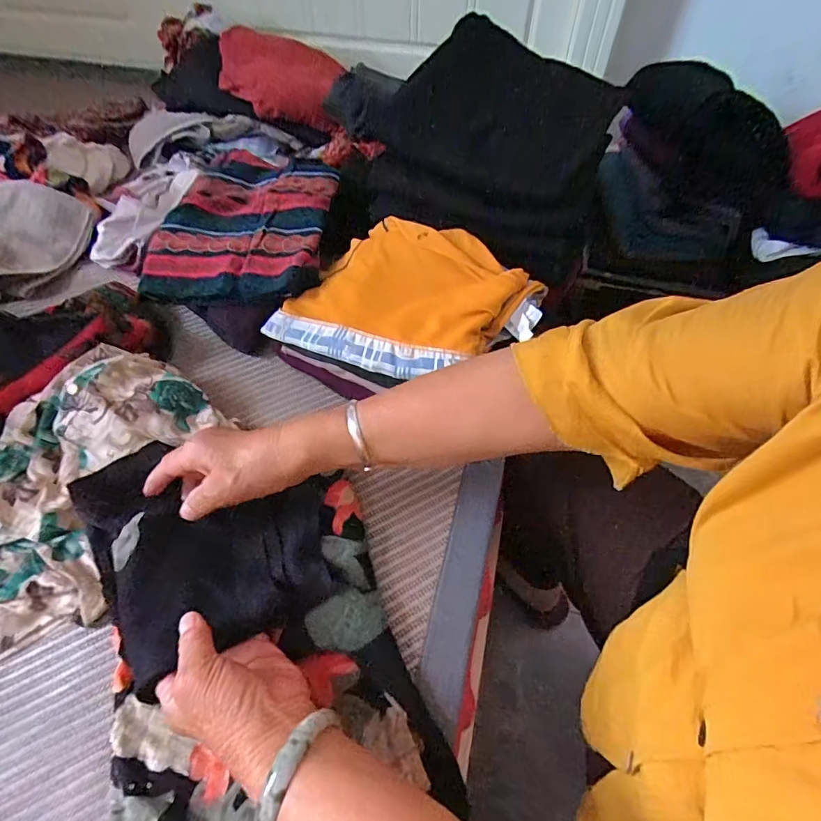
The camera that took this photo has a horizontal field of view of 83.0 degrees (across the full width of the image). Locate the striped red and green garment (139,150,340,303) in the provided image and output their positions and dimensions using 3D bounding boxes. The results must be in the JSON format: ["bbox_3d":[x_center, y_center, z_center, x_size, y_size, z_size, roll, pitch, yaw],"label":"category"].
[{"bbox_3d":[-0.213,-0.254,0.619,0.209,0.050,0.272,6,52,4],"label":"striped red and green garment"}]

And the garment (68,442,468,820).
[{"bbox_3d":[-0.095,0.260,0.300,0.234,0.043,0.531,-11,56,-10],"label":"garment"}]

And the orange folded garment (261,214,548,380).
[{"bbox_3d":[-0.003,-0.128,0.523,0.270,0.064,0.191,24,56,17],"label":"orange folded garment"}]

